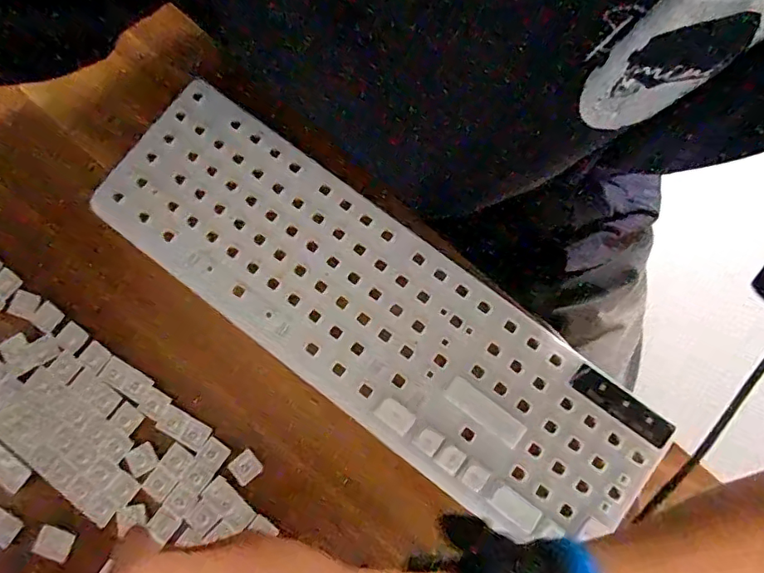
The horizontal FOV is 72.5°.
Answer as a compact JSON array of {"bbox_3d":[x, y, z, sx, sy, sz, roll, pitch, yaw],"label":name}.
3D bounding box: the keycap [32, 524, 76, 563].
[{"bbox_3d":[-0.216,0.169,0.342,0.024,0.005,0.017,21,80,4],"label":"keycap"}]

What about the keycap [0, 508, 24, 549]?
[{"bbox_3d":[-0.248,0.156,0.338,0.022,0.006,0.016,32,81,5],"label":"keycap"}]

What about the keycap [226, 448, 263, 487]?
[{"bbox_3d":[-0.092,0.121,0.348,0.018,0.004,0.018,-39,82,-7],"label":"keycap"}]

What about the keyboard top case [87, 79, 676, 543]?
[{"bbox_3d":[-0.011,0.018,0.372,0.417,0.020,0.128,37,81,6],"label":"keyboard top case"}]

